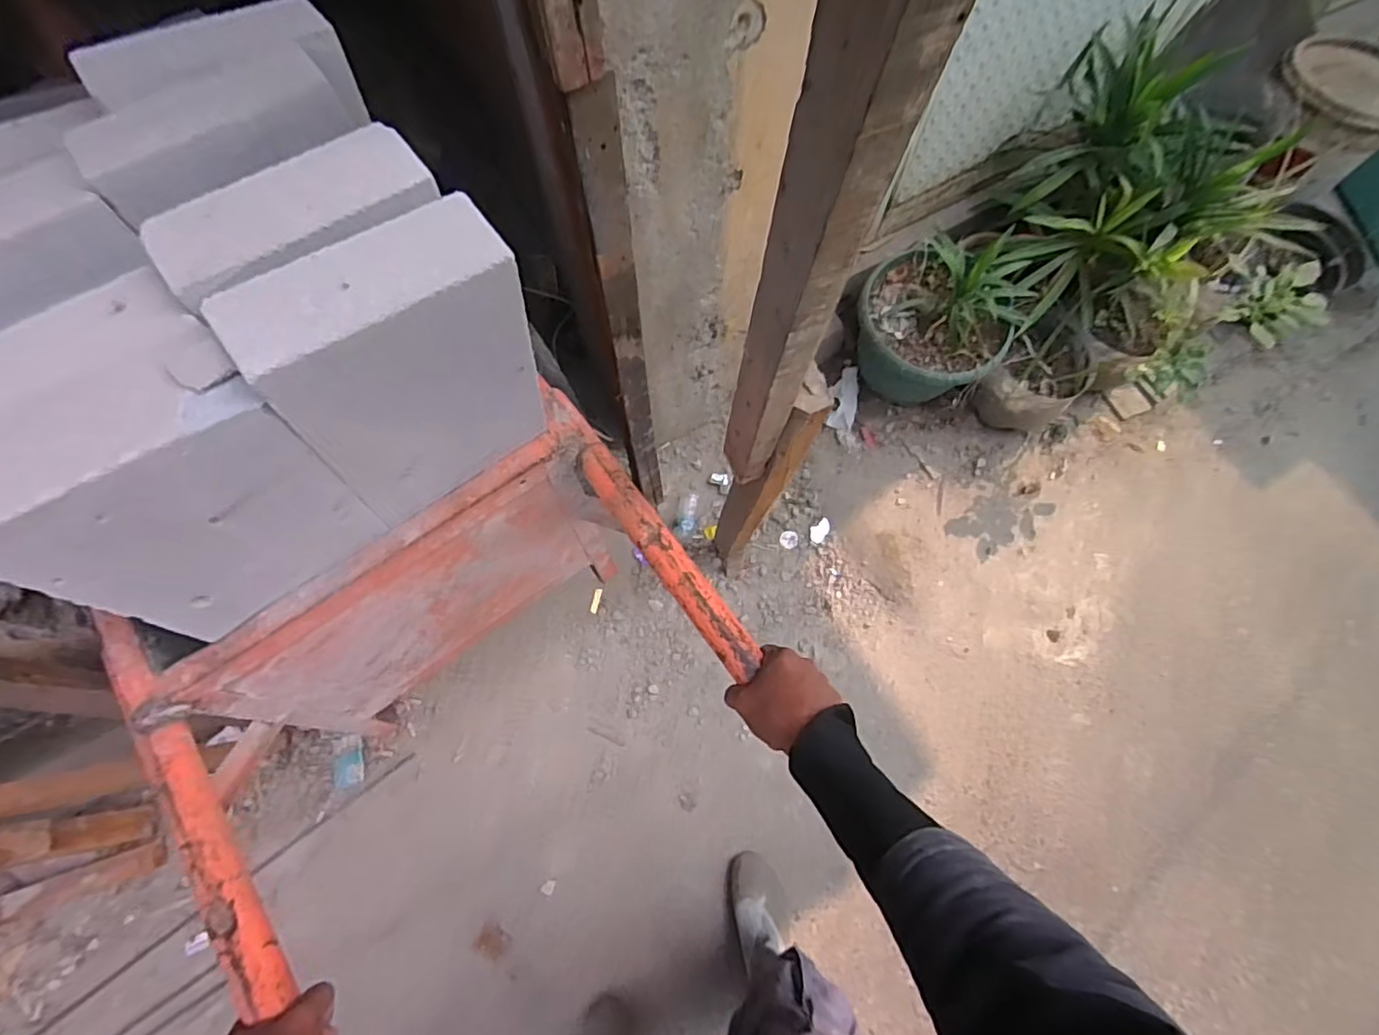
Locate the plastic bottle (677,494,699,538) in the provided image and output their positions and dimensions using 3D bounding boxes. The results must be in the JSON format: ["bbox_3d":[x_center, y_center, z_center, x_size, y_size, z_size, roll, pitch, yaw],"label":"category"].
[{"bbox_3d":[-0.001,-0.001,1.468,0.054,0.042,0.105,14,70,8],"label":"plastic bottle"}]

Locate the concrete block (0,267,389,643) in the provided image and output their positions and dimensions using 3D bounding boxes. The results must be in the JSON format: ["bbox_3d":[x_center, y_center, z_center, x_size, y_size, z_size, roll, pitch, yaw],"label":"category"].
[{"bbox_3d":[-0.419,-0.037,0.515,0.200,0.257,0.146,-37,72,-11],"label":"concrete block"}]

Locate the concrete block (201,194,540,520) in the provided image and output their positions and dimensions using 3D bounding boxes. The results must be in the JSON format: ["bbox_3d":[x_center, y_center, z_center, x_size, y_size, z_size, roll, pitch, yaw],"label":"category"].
[{"bbox_3d":[-0.235,-0.122,0.541,0.208,0.256,0.071,-37,72,-11],"label":"concrete block"}]

